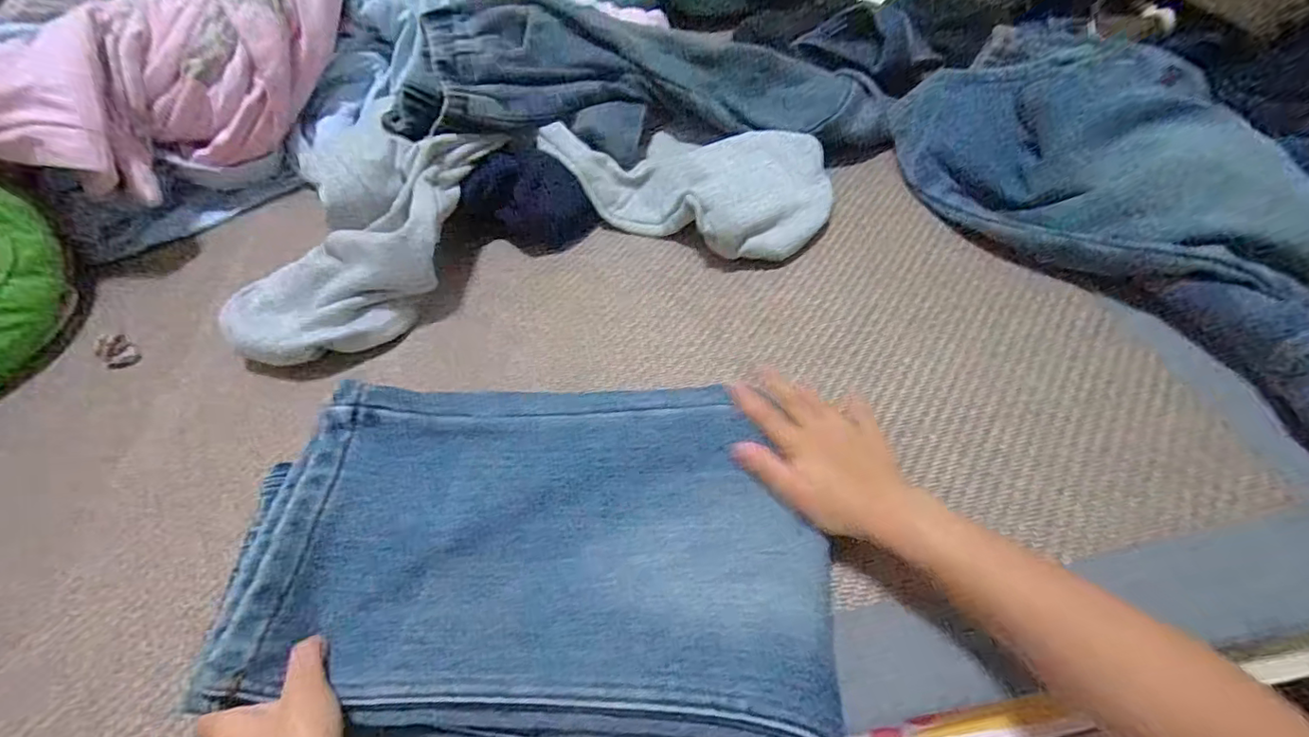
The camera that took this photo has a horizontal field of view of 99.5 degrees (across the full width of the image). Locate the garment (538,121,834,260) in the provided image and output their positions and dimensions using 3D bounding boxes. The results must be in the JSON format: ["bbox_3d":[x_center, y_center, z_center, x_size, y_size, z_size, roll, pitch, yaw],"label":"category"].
[{"bbox_3d":[0.043,-0.213,0.611,0.299,0.069,0.181,25,59,26],"label":"garment"}]

